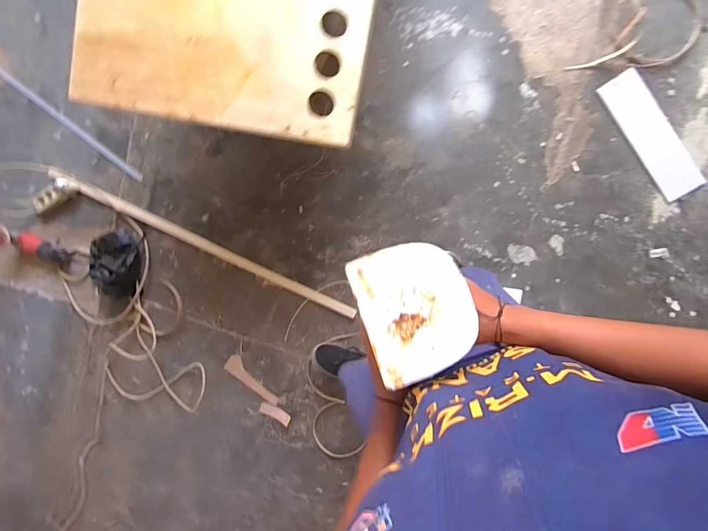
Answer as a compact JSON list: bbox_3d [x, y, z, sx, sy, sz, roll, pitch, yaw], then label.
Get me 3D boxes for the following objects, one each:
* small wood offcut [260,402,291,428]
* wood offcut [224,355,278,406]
[{"bbox_3d":[-0.304,0.572,1.476,0.126,0.016,0.055,24,99,5],"label":"small wood offcut"},{"bbox_3d":[-0.394,0.450,1.465,0.069,0.024,0.246,-42,89,10],"label":"wood offcut"}]

